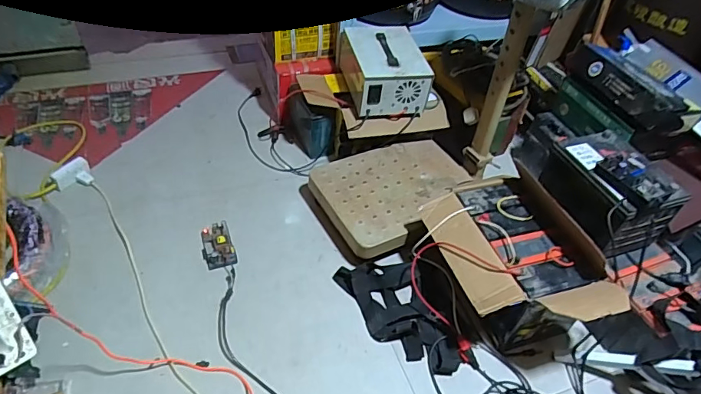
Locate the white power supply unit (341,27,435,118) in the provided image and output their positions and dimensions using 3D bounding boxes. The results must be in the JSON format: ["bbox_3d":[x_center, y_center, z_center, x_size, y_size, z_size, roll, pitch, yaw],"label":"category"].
[{"bbox_3d":[0.092,-0.362,1.353,0.200,0.146,0.247,-7,46,-13],"label":"white power supply unit"}]

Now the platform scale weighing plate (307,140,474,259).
[{"bbox_3d":[0.128,-0.025,1.290,0.418,0.044,0.310,-21,52,-25],"label":"platform scale weighing plate"}]

